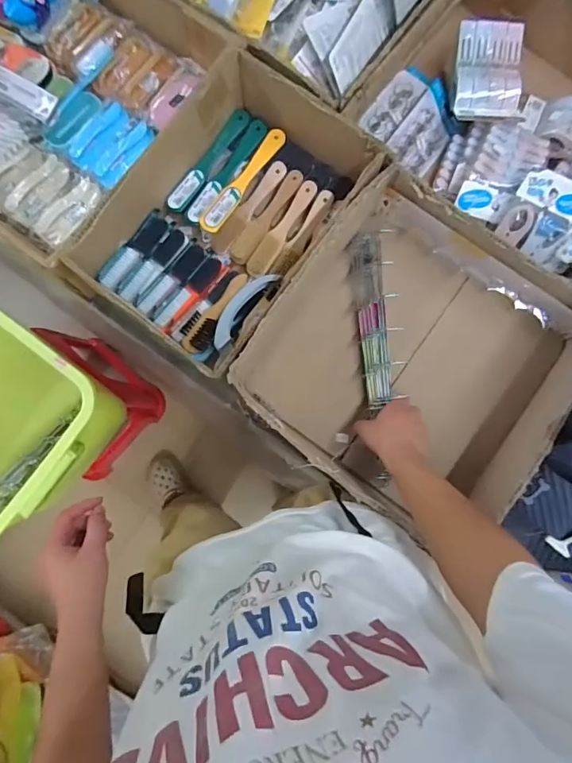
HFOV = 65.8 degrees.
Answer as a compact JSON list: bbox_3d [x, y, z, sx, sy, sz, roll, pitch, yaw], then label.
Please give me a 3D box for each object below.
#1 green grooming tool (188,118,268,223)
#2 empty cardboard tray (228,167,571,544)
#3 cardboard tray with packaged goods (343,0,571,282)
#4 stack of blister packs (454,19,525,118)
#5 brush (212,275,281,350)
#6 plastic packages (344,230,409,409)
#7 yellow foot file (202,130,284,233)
[{"bbox_3d":[-0.105,-0.378,0.792,0.033,0.019,0.217,35,83,3],"label":"green grooming tool"},{"bbox_3d":[0.208,-0.041,0.723,0.433,0.178,0.472,35,83,3],"label":"empty cardboard tray"},{"bbox_3d":[0.450,-0.421,0.796,0.573,0.177,0.496,37,83,4],"label":"cardboard tray with packaged goods"},{"bbox_3d":[0.361,-0.557,0.786,0.107,0.030,0.169,4,83,0],"label":"stack of blister packs"},{"bbox_3d":[-0.075,-0.125,0.744,0.047,0.034,0.158,36,83,3],"label":"brush"},{"bbox_3d":[0.154,-0.113,0.768,0.069,0.046,0.309,-3,77,-1],"label":"plastic packages"},{"bbox_3d":[-0.079,-0.359,0.788,0.040,0.011,0.224,36,83,4],"label":"yellow foot file"}]

